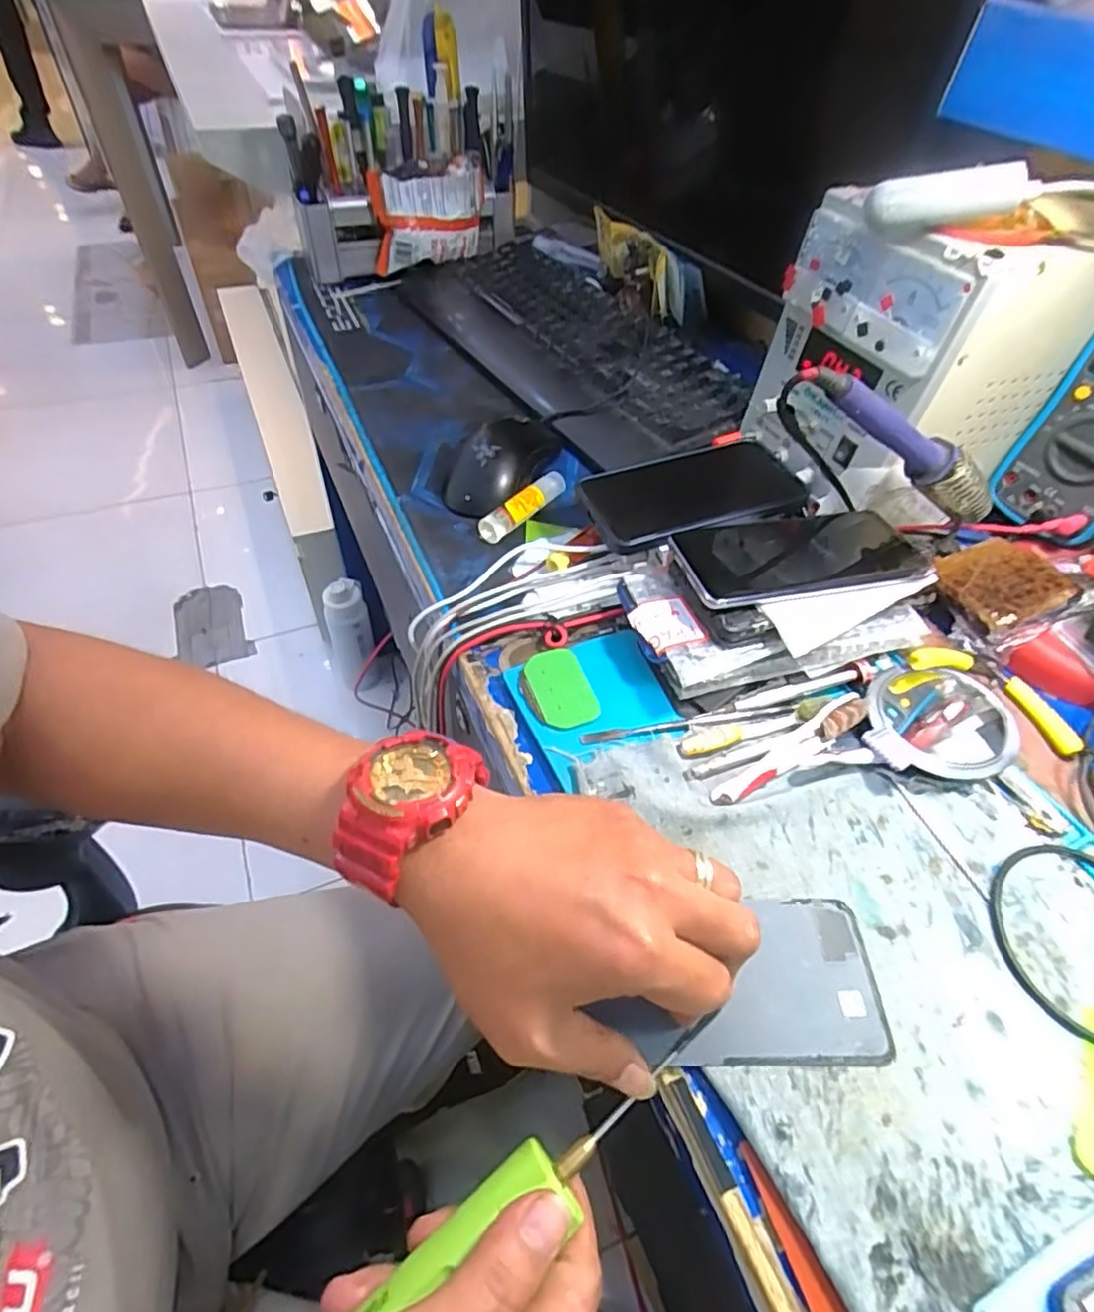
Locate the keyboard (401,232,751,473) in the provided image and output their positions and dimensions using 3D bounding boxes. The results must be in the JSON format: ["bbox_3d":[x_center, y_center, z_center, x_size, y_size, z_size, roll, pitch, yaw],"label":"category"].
[{"bbox_3d":[0.020,-0.334,0.687,0.197,0.050,0.469,-20,55,-21],"label":"keyboard"}]

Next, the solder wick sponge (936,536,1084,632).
[{"bbox_3d":[0.307,-0.050,0.440,0.064,0.021,0.069,-18,54,-12],"label":"solder wick sponge"}]

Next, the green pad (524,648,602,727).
[{"bbox_3d":[0.009,0.020,0.401,0.037,0.007,0.056,-12,53,-15],"label":"green pad"}]

